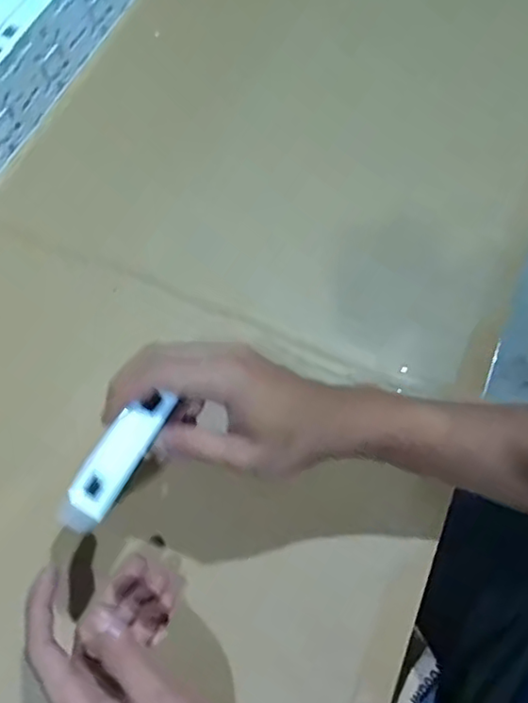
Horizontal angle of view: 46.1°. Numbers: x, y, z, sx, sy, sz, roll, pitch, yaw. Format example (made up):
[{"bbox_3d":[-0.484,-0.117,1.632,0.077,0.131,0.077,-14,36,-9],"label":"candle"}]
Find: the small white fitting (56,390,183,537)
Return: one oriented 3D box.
[{"bbox_3d":[-0.083,0.059,0.353,0.025,0.013,0.090,28,64,11],"label":"small white fitting"}]

